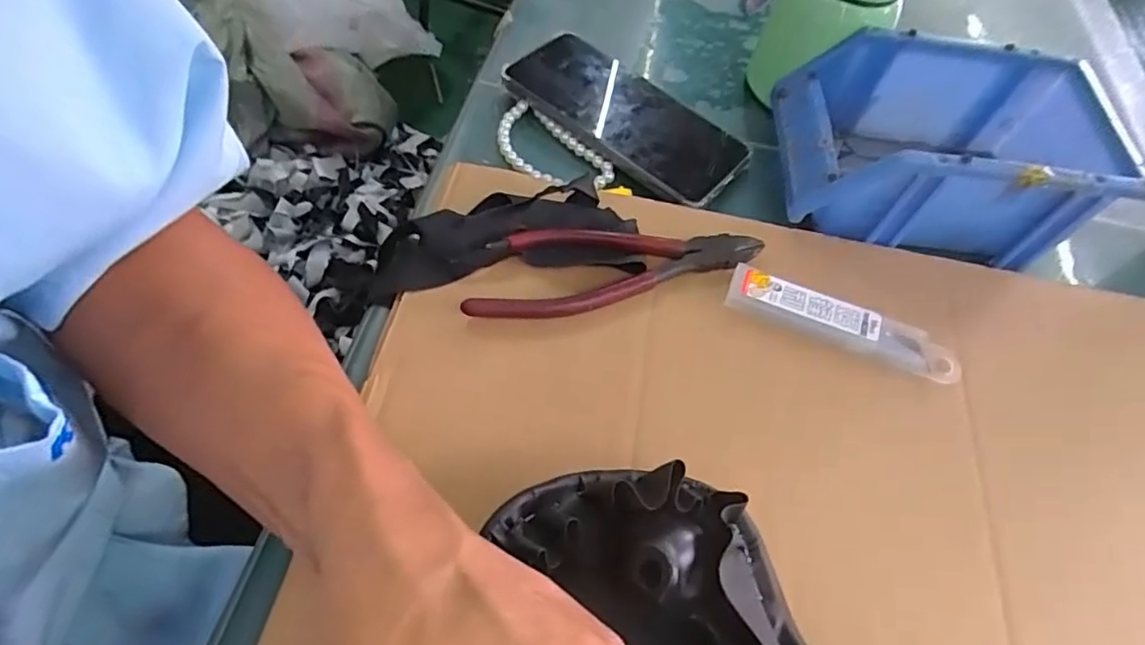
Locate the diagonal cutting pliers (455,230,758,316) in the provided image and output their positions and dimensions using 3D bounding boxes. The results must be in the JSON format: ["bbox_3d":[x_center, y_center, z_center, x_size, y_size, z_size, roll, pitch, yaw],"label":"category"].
[{"bbox_3d":[0.024,-0.035,0.327,0.167,0.013,0.049,-12,61,-14],"label":"diagonal cutting pliers"}]

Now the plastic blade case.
[{"bbox_3d":[0.145,0.002,0.321,0.126,0.009,0.029,21,58,6],"label":"plastic blade case"}]

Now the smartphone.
[{"bbox_3d":[0.036,-0.138,0.397,0.159,0.015,0.078,37,61,15],"label":"smartphone"}]

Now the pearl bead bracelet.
[{"bbox_3d":[-0.016,-0.107,0.382,0.083,0.010,0.045,40,62,17],"label":"pearl bead bracelet"}]

